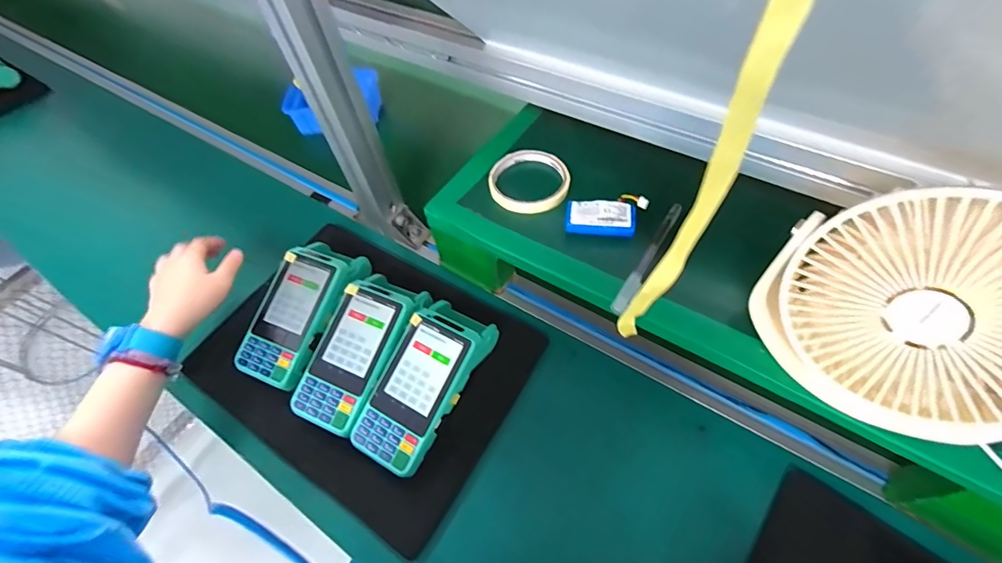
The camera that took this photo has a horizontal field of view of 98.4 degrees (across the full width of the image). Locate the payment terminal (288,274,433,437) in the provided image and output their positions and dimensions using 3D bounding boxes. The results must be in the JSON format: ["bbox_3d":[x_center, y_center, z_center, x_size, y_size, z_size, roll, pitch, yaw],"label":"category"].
[{"bbox_3d":[-0.149,0.070,0.458,0.083,0.050,0.166,21,61,16],"label":"payment terminal"}]

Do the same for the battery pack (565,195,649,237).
[{"bbox_3d":[0.106,-0.067,0.437,0.077,0.015,0.042,5,58,6],"label":"battery pack"}]

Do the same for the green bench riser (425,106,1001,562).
[{"bbox_3d":[0.211,0.012,0.448,0.596,0.119,0.191,29,64,20],"label":"green bench riser"}]

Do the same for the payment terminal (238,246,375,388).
[{"bbox_3d":[-0.226,0.027,0.486,0.088,0.041,0.166,19,61,15],"label":"payment terminal"}]

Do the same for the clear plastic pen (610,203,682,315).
[{"bbox_3d":[0.143,-0.025,0.415,0.014,0.009,0.144,29,64,20],"label":"clear plastic pen"}]

